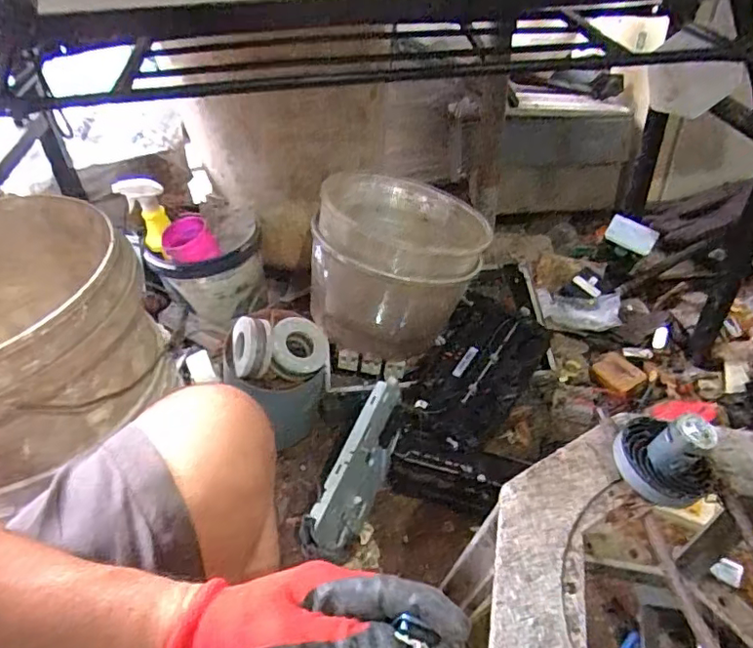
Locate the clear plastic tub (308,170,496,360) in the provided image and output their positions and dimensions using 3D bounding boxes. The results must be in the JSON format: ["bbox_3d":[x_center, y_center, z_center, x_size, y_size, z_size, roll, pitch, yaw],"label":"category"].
[{"bbox_3d":[0.036,-0.118,1.021,0.278,0.231,0.287,-2,40,2],"label":"clear plastic tub"}]

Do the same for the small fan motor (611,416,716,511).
[{"bbox_3d":[0.261,0.113,0.505,0.083,0.058,0.072,26,49,31],"label":"small fan motor"}]

